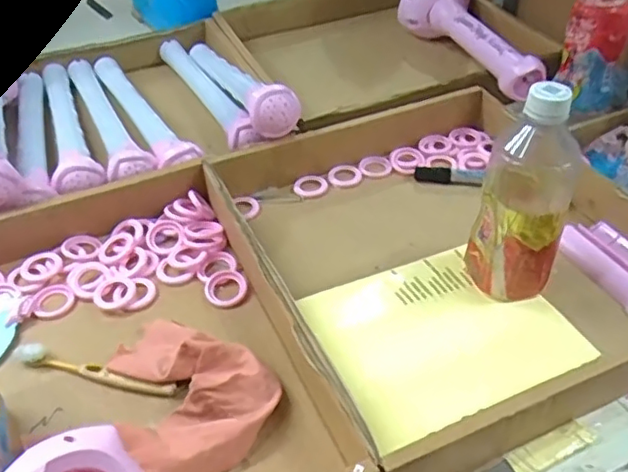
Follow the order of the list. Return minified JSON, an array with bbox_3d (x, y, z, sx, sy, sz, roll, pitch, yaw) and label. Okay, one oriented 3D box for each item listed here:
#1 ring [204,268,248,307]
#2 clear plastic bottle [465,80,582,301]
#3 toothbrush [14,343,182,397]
[{"bbox_3d":[-0.079,0.045,0.552,0.038,0.007,0.043,-8,44,-8],"label":"ring"},{"bbox_3d":[0.174,-0.034,0.501,0.067,0.187,0.080,16,46,18],"label":"clear plastic bottle"},{"bbox_3d":[-0.174,0.107,0.485,0.138,0.013,0.017,13,45,14],"label":"toothbrush"}]

